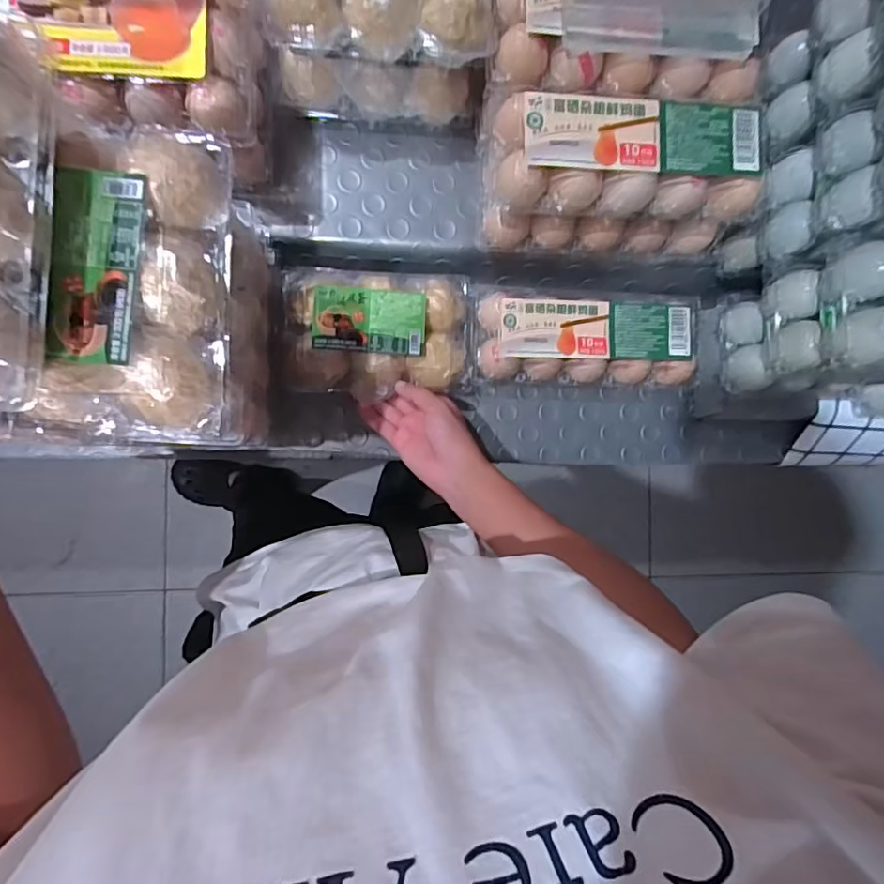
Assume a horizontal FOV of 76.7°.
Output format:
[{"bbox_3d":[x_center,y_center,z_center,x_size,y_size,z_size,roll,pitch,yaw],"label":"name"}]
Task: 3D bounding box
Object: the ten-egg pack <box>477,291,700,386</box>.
[{"bbox_3d":[0.141,-0.109,0.560,0.217,0.068,0.099,1,89,-7],"label":"ten-egg pack"}]

